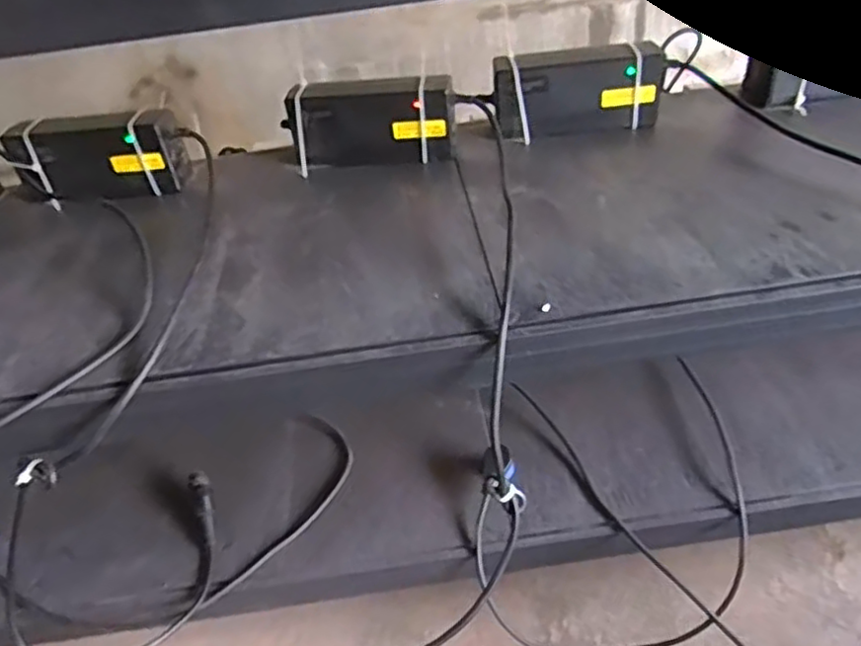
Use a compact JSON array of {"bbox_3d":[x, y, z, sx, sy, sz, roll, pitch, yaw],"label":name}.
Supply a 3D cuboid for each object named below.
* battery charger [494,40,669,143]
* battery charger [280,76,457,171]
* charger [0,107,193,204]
[{"bbox_3d":[0.162,-0.252,0.730,0.177,0.084,0.042,-8,41,-1],"label":"battery charger"},{"bbox_3d":[-0.066,-0.215,0.723,0.183,0.080,0.045,-4,41,4],"label":"battery charger"},{"bbox_3d":[-0.362,-0.180,0.730,0.181,0.083,0.060,-4,41,4],"label":"charger"}]

